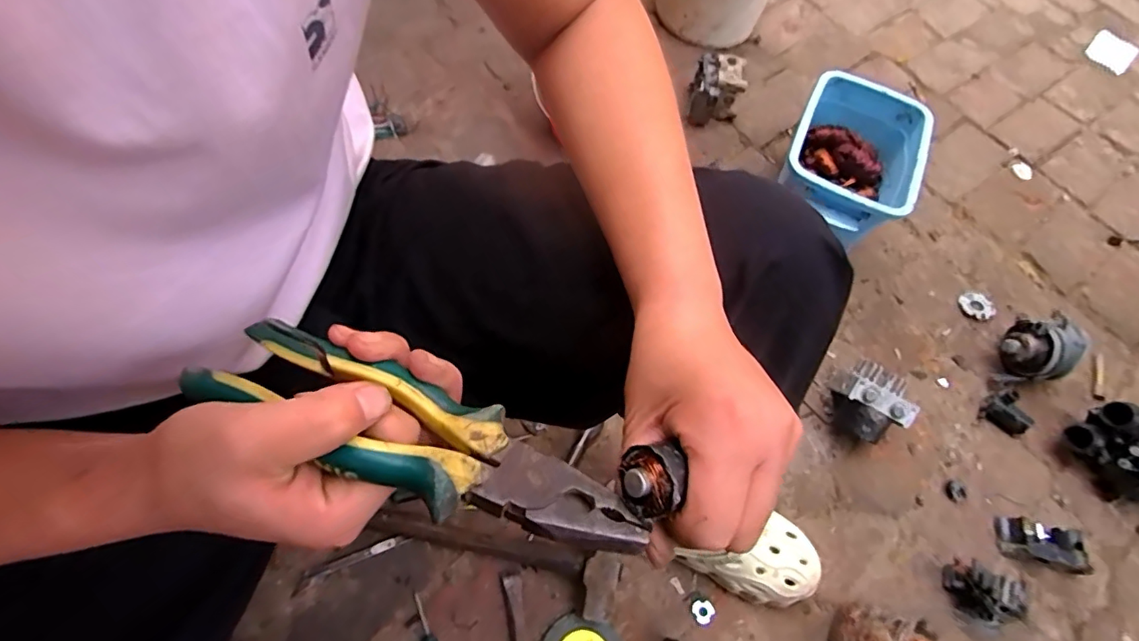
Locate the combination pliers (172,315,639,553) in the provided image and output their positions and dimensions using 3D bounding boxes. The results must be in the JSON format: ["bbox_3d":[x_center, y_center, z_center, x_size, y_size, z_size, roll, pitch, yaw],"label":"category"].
[{"bbox_3d":[-0.061,0.048,0.215,0.185,0.019,0.045,23,67,9],"label":"combination pliers"}]

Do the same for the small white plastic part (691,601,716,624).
[{"bbox_3d":[0.164,0.355,0.652,0.026,0.004,0.025,-25,69,-17],"label":"small white plastic part"}]

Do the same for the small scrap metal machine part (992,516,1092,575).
[{"bbox_3d":[0.631,0.298,0.713,0.104,0.032,0.056,15,63,2],"label":"small scrap metal machine part"}]

